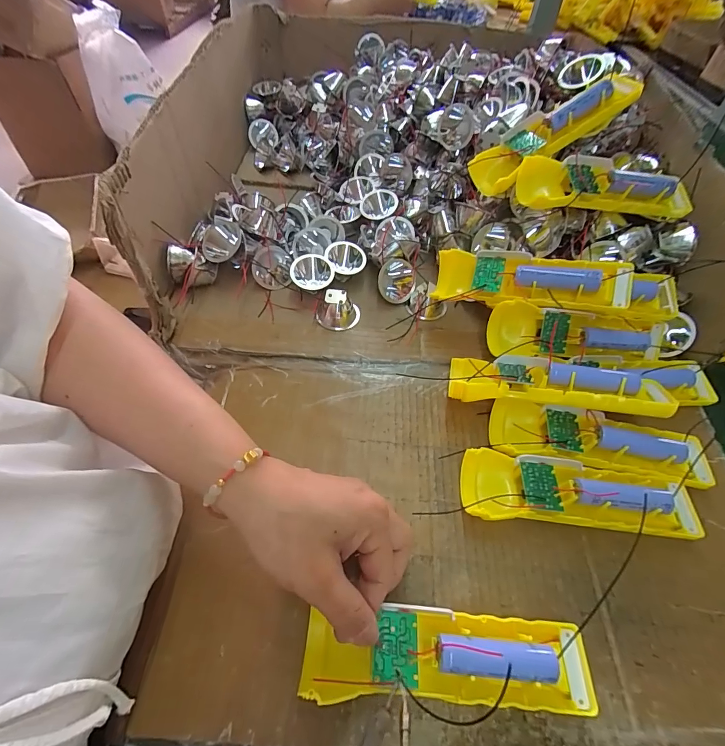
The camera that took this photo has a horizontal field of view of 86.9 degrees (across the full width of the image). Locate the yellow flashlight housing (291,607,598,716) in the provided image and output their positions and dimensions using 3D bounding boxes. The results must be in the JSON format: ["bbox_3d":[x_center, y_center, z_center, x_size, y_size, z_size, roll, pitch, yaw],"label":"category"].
[{"bbox_3d":[0.047,0.158,0.214,0.157,0.018,0.044,2,53,-1],"label":"yellow flashlight housing"}]

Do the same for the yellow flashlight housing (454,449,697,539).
[{"bbox_3d":[0.148,0.087,0.270,0.151,0.030,0.048,7,53,4],"label":"yellow flashlight housing"}]

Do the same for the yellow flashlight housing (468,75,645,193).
[{"bbox_3d":[0.178,-0.219,0.357,0.153,0.036,0.059,-24,50,21],"label":"yellow flashlight housing"}]

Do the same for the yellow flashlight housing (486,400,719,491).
[{"bbox_3d":[0.176,0.053,0.294,0.148,0.029,0.047,7,54,9],"label":"yellow flashlight housing"}]

